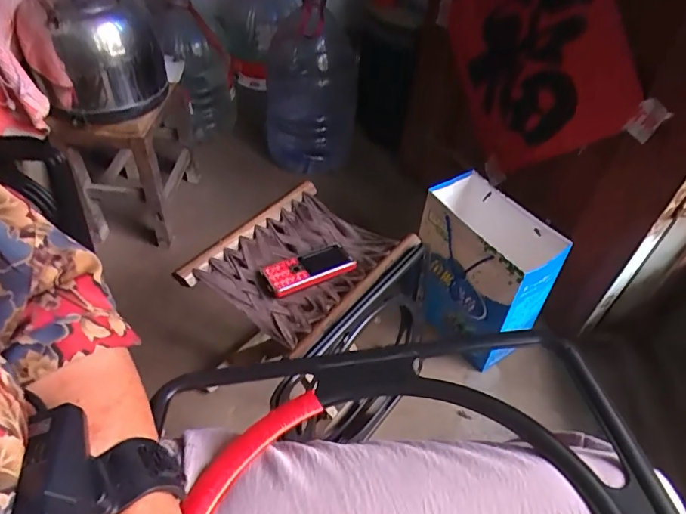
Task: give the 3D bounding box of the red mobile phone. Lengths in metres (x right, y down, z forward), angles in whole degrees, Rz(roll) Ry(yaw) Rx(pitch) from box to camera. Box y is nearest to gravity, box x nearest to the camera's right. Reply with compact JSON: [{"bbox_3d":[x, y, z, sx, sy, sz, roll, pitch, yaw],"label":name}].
[{"bbox_3d":[-0.050,0.015,0.680,0.122,0.020,0.061,-17,49,-20],"label":"red mobile phone"}]

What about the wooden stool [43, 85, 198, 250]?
[{"bbox_3d":[-0.485,-0.244,1.113,0.228,0.336,0.335,-7,46,-11],"label":"wooden stool"}]

